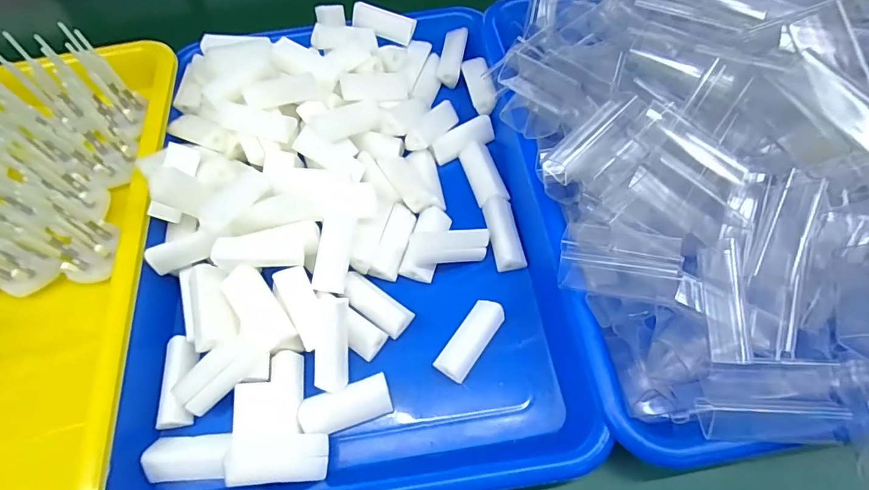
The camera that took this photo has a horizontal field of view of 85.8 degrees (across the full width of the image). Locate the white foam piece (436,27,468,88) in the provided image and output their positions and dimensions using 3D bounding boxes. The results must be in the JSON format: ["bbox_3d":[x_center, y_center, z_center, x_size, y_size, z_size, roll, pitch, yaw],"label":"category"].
[{"bbox_3d":[0.014,-0.144,0.360,0.017,0.012,0.046,7,62,8],"label":"white foam piece"}]

